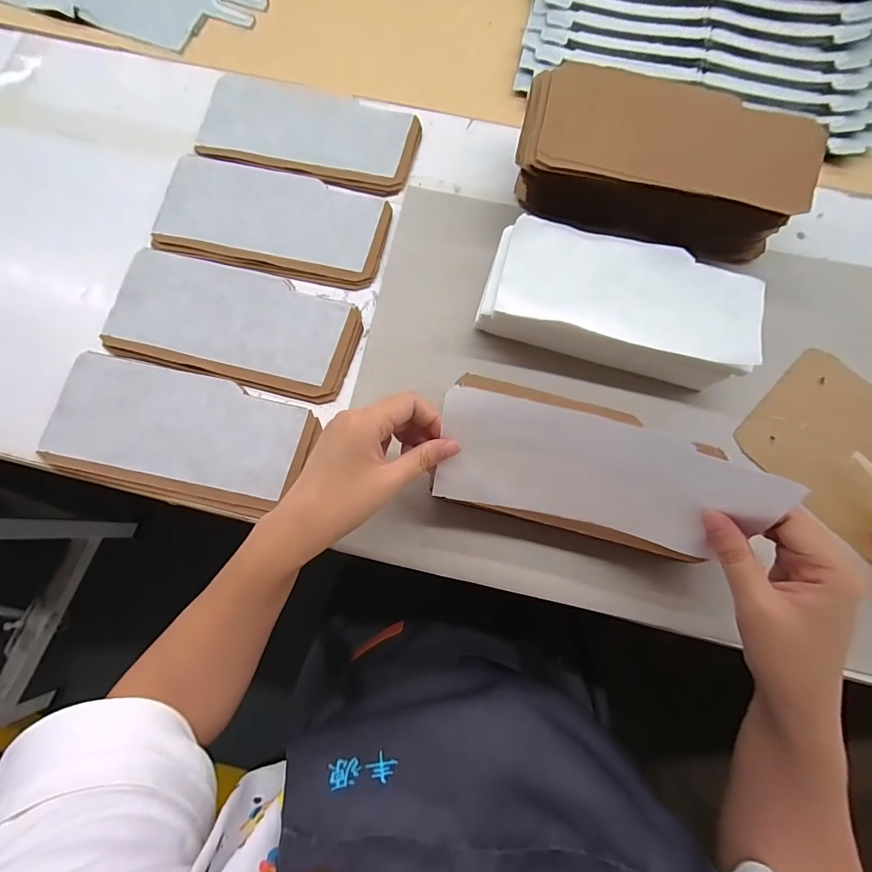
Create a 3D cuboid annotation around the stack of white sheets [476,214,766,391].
[{"bbox_3d":[0.153,-0.111,0.371,0.224,0.068,0.110,14,78,3],"label":"stack of white sheets"}]

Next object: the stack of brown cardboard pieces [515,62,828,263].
[{"bbox_3d":[0.194,-0.236,0.386,0.241,0.091,0.125,9,78,2],"label":"stack of brown cardboard pieces"}]

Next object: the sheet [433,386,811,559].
[{"bbox_3d":[0.107,0.027,0.288,0.210,0.019,0.085,12,121,7],"label":"sheet"}]

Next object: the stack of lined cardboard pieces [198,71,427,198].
[{"bbox_3d":[-0.132,-0.318,0.449,0.225,0.008,0.109,14,78,3],"label":"stack of lined cardboard pieces"}]

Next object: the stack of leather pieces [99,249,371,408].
[{"bbox_3d":[-0.187,-0.103,0.395,0.225,0.009,0.106,14,78,3],"label":"stack of leather pieces"}]

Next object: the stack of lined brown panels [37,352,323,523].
[{"bbox_3d":[-0.222,-0.001,0.372,0.218,0.010,0.108,15,78,3],"label":"stack of lined brown panels"}]

